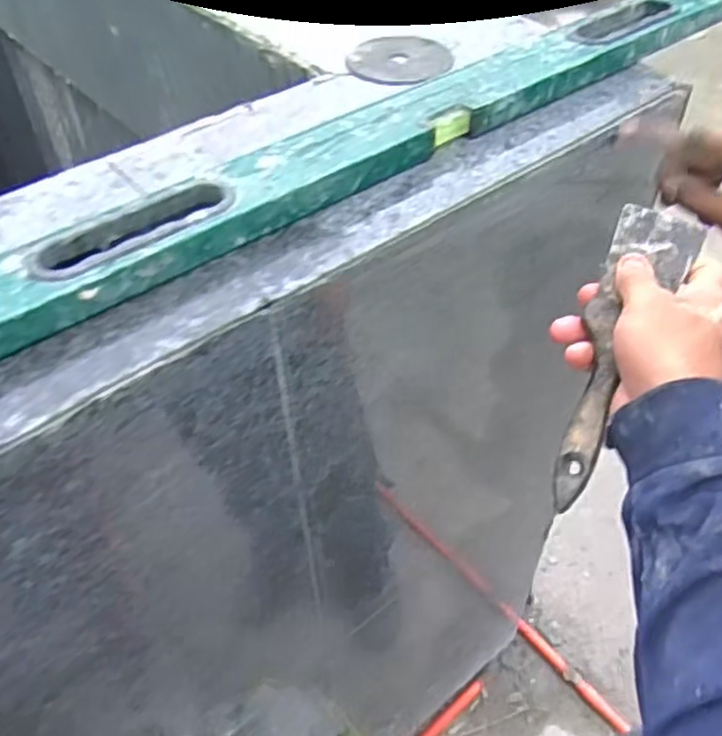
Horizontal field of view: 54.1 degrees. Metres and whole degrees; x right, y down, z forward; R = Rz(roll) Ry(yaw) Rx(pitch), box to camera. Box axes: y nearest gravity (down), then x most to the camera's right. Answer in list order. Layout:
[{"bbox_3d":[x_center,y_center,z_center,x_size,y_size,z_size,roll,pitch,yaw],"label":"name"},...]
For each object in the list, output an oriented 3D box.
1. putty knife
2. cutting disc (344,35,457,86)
[{"bbox_3d":[0.153,-0.011,0.419,0.049,0.009,0.198,19,74,18],"label":"putty knife"},{"bbox_3d":[0.032,-0.265,0.606,0.083,0.006,0.082,-1,47,1],"label":"cutting disc"}]

